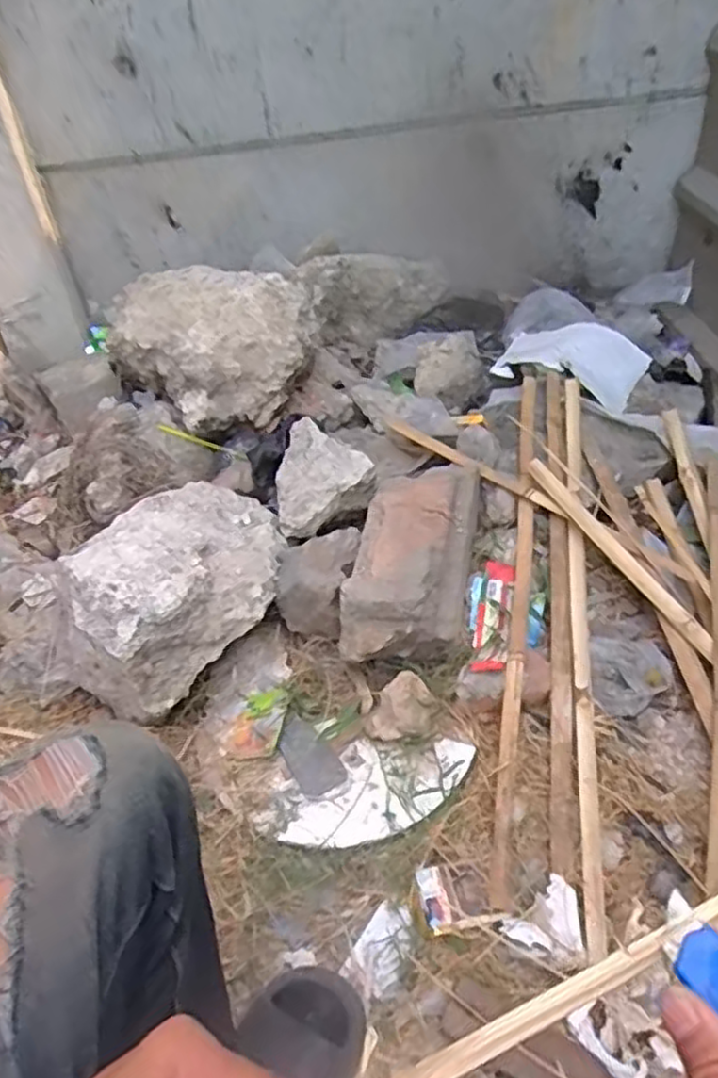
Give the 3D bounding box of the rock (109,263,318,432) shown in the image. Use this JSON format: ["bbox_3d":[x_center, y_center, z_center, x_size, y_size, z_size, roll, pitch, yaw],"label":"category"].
[{"bbox_3d":[-0.287,-0.375,1.331,0.406,0.183,0.289,27,53,30],"label":"rock"}]

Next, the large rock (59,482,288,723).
[{"bbox_3d":[-0.248,0.041,0.997,0.242,0.141,0.365,15,48,22],"label":"large rock"}]

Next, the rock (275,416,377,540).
[{"bbox_3d":[-0.078,-0.086,1.143,0.165,0.094,0.172,24,52,29],"label":"rock"}]

